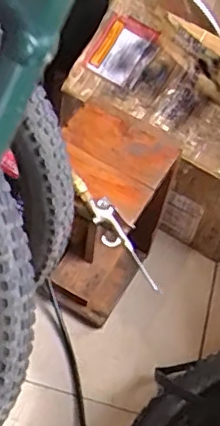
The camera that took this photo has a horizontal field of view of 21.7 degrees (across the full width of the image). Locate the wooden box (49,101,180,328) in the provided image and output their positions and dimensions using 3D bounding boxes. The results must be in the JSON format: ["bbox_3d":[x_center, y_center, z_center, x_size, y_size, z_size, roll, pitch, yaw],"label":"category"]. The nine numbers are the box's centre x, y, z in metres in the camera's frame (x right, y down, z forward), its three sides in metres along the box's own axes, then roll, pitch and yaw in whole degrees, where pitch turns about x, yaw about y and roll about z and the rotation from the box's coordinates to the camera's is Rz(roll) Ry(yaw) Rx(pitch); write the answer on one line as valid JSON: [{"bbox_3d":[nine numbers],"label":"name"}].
[{"bbox_3d":[-0.022,0.031,1.102,0.201,0.392,0.234,25,59,11],"label":"wooden box"}]

